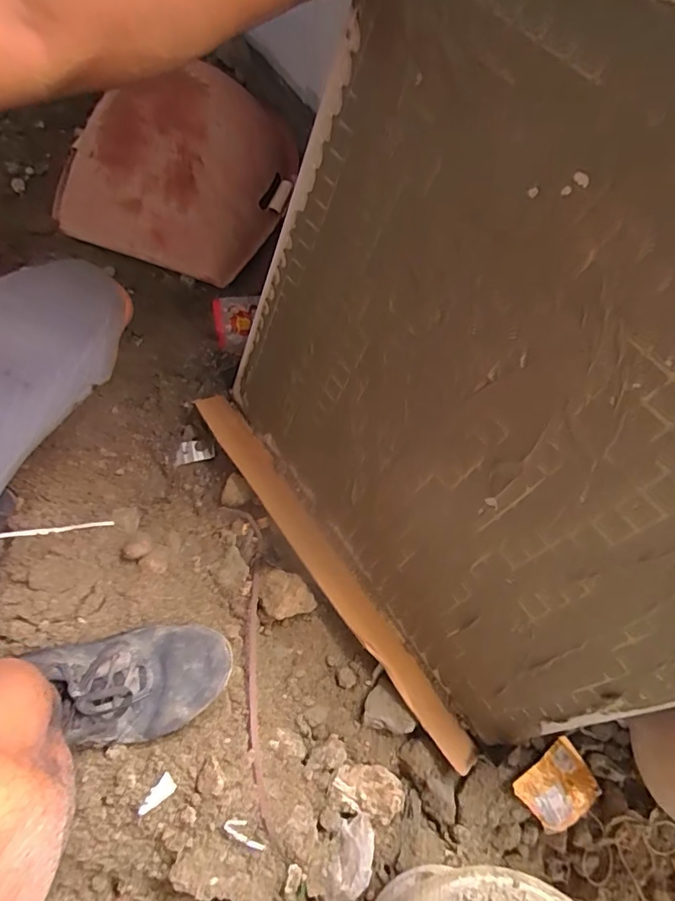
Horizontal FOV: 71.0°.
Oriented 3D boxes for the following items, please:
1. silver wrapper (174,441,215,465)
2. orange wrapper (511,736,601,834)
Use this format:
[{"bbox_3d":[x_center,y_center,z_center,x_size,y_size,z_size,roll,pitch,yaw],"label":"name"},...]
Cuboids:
[{"bbox_3d":[-0.222,0.002,0.734,0.062,0.013,0.033,-10,70,-7],"label":"silver wrapper"},{"bbox_3d":[0.250,0.384,0.541,0.085,0.024,0.070,-34,74,-15],"label":"orange wrapper"}]

